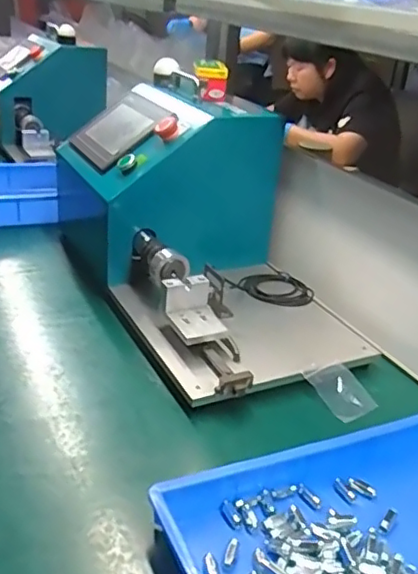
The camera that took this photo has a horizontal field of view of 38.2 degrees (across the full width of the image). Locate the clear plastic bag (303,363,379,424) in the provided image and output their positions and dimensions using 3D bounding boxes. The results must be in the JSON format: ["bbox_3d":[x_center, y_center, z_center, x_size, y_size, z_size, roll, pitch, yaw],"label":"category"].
[{"bbox_3d":[0.168,0.132,0.778,0.063,0.012,0.085,-23,61,-29],"label":"clear plastic bag"}]

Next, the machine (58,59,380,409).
[{"bbox_3d":[0.009,-0.113,0.951,0.353,0.287,0.592,-8,29,-24],"label":"machine"}]

